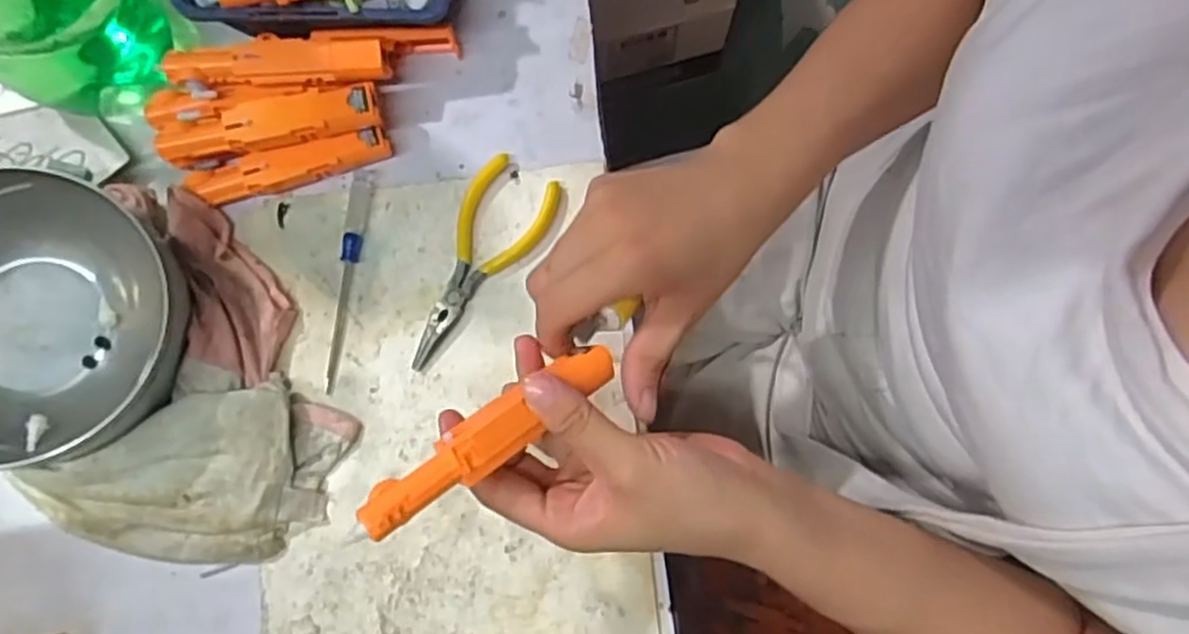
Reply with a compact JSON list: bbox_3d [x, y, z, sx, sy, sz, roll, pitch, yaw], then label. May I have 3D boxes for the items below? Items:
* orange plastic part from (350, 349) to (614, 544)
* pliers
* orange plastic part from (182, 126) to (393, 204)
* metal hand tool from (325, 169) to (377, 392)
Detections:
[{"bbox_3d":[-0.041,0.047,0.303,0.121,0.014,0.023,-34,80,-27],"label":"orange plastic part"},{"bbox_3d":[-0.068,-0.029,0.425,0.049,0.009,0.127,30,81,6],"label":"pliers"},{"bbox_3d":[-0.174,-0.088,0.428,0.112,0.023,0.021,-14,80,-2],"label":"orange plastic part"},{"bbox_3d":[-0.141,-0.023,0.424,0.012,0.010,0.129,6,80,2],"label":"metal hand tool"}]

